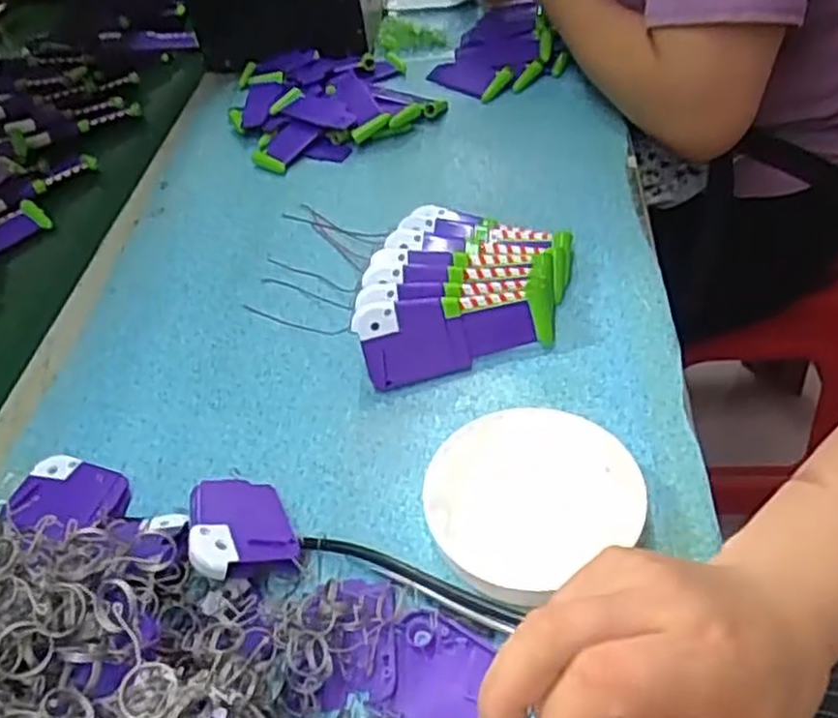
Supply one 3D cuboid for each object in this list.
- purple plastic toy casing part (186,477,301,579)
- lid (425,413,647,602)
[{"bbox_3d":[-0.094,0.086,0.388,0.052,0.014,0.063,2,32,-29],"label":"purple plastic toy casing part"},{"bbox_3d":[0.057,0.071,0.388,0.105,0.024,0.094,-21,46,-13],"label":"lid"}]

